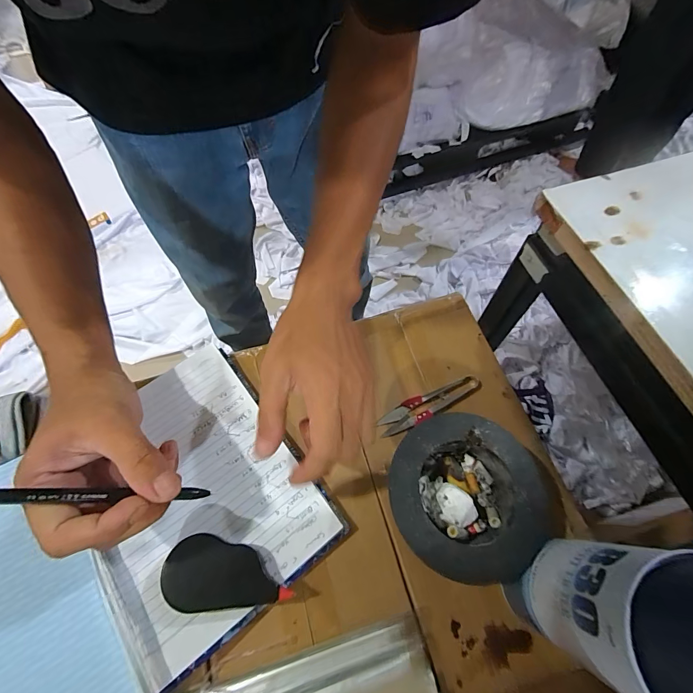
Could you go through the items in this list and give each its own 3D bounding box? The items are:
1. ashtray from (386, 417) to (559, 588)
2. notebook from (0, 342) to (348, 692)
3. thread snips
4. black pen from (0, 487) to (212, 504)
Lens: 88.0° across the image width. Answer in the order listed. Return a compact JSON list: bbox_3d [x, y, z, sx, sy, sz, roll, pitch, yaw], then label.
[{"bbox_3d":[0.084,0.111,0.272,0.107,0.058,0.103,0,64,1],"label":"ashtray"},{"bbox_3d":[-0.180,0.147,0.255,0.301,0.022,0.203,-30,68,-23],"label":"notebook"},{"bbox_3d":[0.077,0.053,0.334,0.102,0.004,0.023,-23,66,-9],"label":"thread snips"},{"bbox_3d":[-0.152,0.087,0.210,0.134,0.010,0.009,11,57,-27],"label":"black pen"}]

